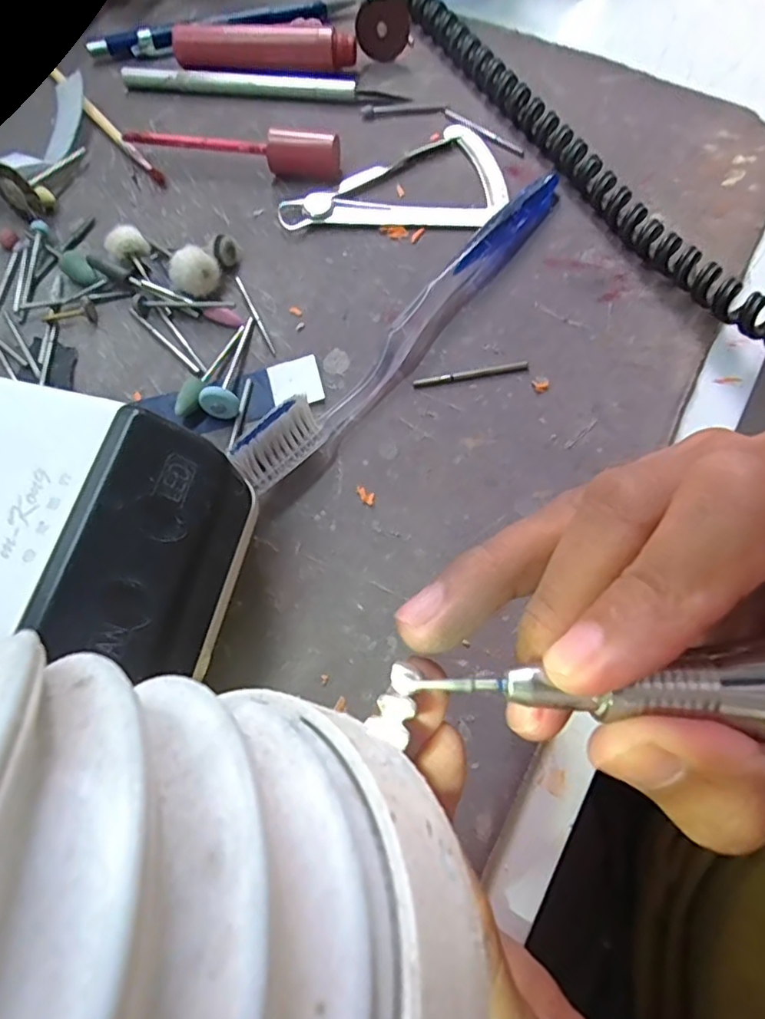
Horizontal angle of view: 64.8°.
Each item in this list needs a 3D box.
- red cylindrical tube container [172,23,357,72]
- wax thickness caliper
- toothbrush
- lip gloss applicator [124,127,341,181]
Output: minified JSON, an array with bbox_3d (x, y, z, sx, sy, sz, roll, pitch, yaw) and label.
[{"bbox_3d":[-0.057,-0.220,0.290,0.086,0.017,0.018,8,70,5],"label":"red cylindrical tube container"},{"bbox_3d":[0.005,-0.147,0.266,0.097,0.005,0.056,0,69,2],"label":"wax thickness caliper"},{"bbox_3d":[0.014,-0.075,0.228,0.015,0.022,0.180,39,75,15],"label":"toothbrush"},{"bbox_3d":[-0.067,-0.159,0.266,0.097,0.019,0.014,6,70,4],"label":"lip gloss applicator"}]

